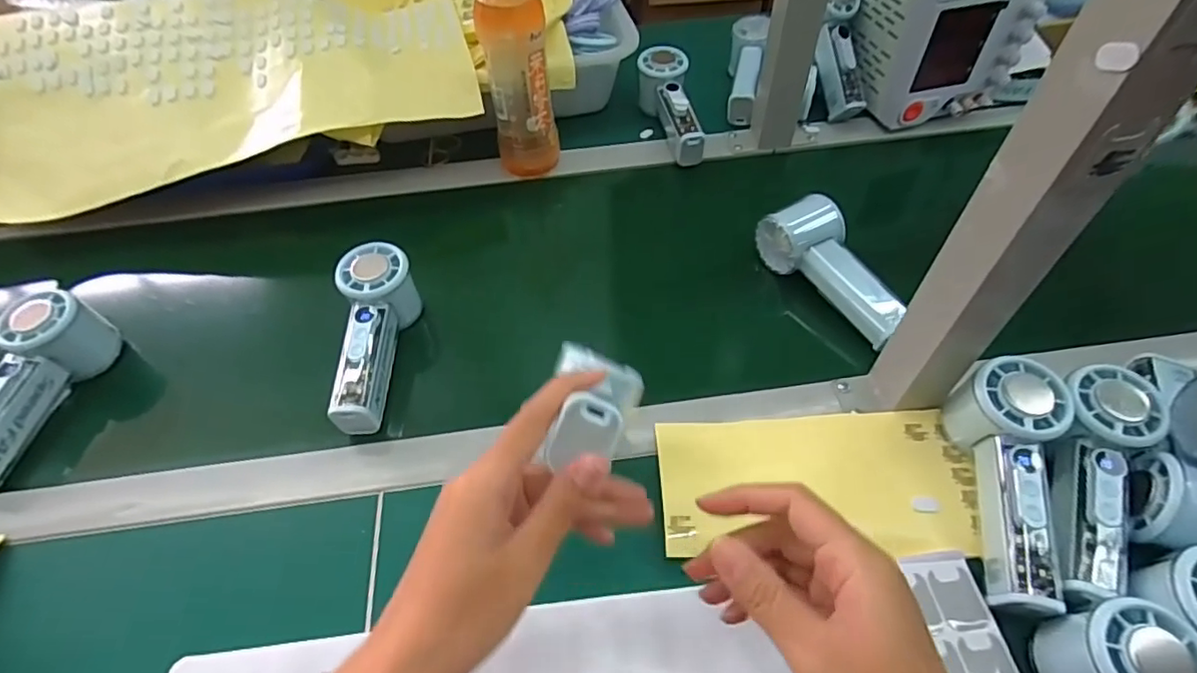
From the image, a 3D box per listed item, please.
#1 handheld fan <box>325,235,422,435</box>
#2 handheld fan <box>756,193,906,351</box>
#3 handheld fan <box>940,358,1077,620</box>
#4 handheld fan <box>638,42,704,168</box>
[{"bbox_3d":[-0.184,0.002,0.473,0.051,0.054,0.155,-1,66,1],"label":"handheld fan"},{"bbox_3d":[0.199,-0.057,0.493,0.058,0.043,0.145,-17,52,-12],"label":"handheld fan"},{"bbox_3d":[0.264,0.093,0.374,0.056,0.055,0.153,8,67,8],"label":"handheld fan"},{"bbox_3d":[0.086,-0.257,0.658,0.052,0.056,0.157,-11,66,-7],"label":"handheld fan"}]

